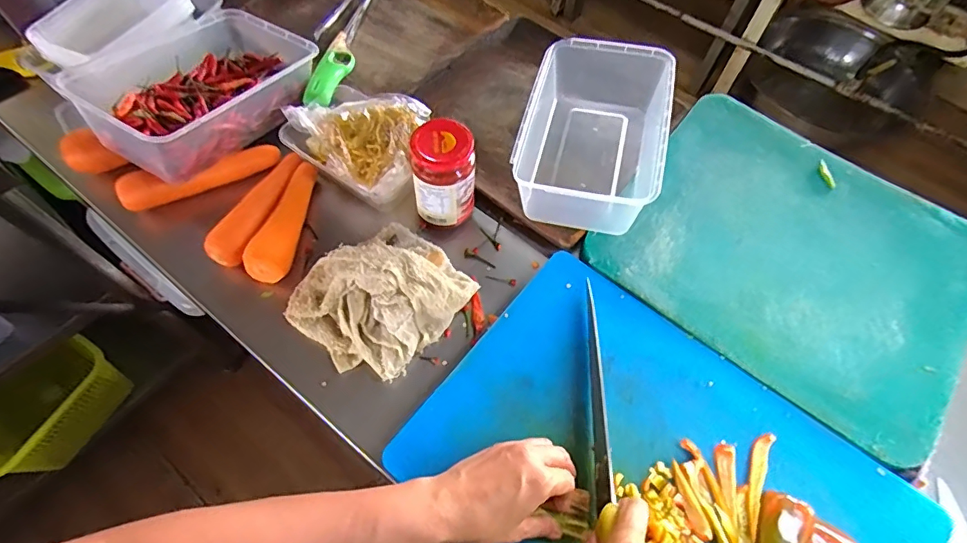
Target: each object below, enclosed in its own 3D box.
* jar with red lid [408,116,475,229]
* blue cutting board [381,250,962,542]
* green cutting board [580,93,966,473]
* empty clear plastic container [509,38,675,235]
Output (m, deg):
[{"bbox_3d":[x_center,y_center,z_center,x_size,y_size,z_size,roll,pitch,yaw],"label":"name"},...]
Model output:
[{"bbox_3d":[-0.045,-0.105,0.571,0.066,0.116,0.071,1,62,-3],"label":"jar with red lid"},{"bbox_3d":[0.166,0.203,0.469,0.441,0.020,0.297,36,66,15],"label":"blue cutting board"},{"bbox_3d":[0.362,-0.024,0.588,0.379,0.020,0.333,36,66,15],"label":"green cutting board"},{"bbox_3d":[0.131,-0.175,0.615,0.159,0.081,0.257,14,62,4],"label":"empty clear plastic container"}]

